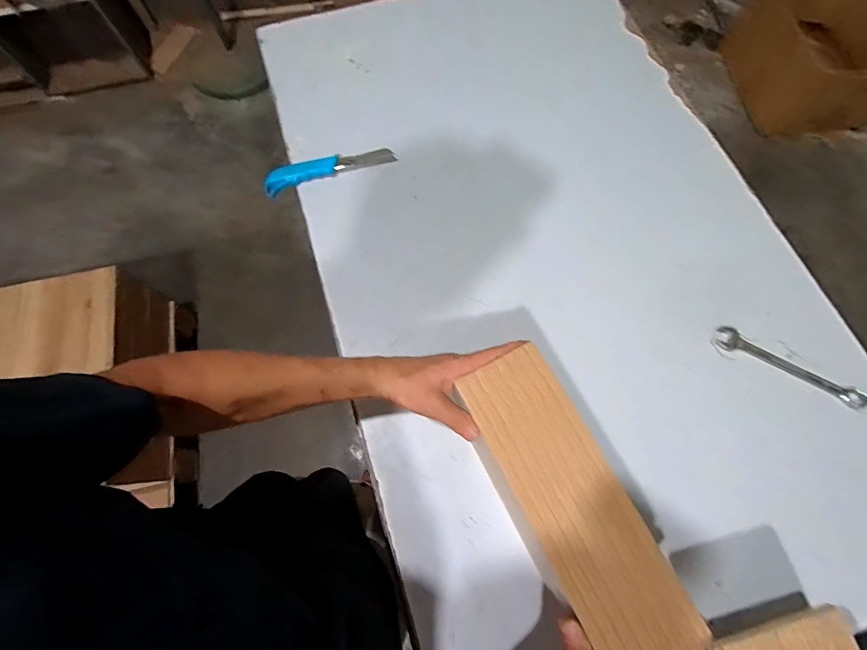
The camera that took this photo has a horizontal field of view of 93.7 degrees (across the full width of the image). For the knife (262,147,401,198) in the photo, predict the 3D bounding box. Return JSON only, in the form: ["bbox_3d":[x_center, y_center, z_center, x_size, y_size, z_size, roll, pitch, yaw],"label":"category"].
[{"bbox_3d":[-0.170,-0.257,0.660,0.211,0.024,0.041,-15,72,-5],"label":"knife"}]

